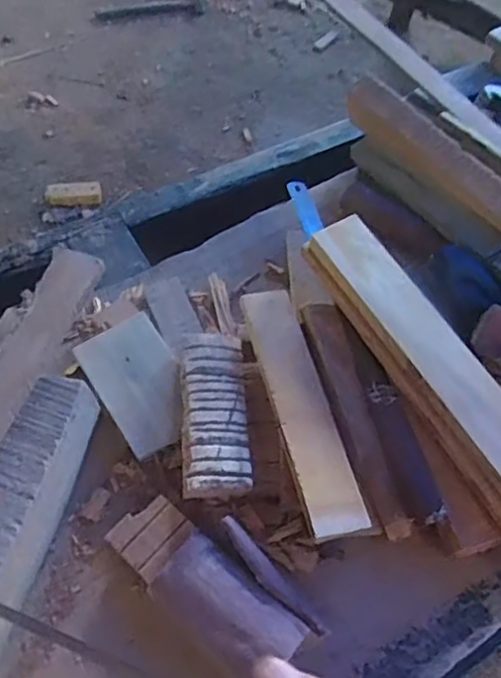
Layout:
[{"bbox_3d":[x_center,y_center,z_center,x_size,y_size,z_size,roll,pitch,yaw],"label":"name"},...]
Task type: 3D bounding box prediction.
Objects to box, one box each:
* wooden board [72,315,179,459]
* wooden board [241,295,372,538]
[{"bbox_3d":[-0.088,0.035,0.507,0.070,0.005,0.113,-27,66,-22],"label":"wooden board"},{"bbox_3d":[0.038,0.047,0.473,0.042,0.014,0.201,-11,57,-12],"label":"wooden board"}]

